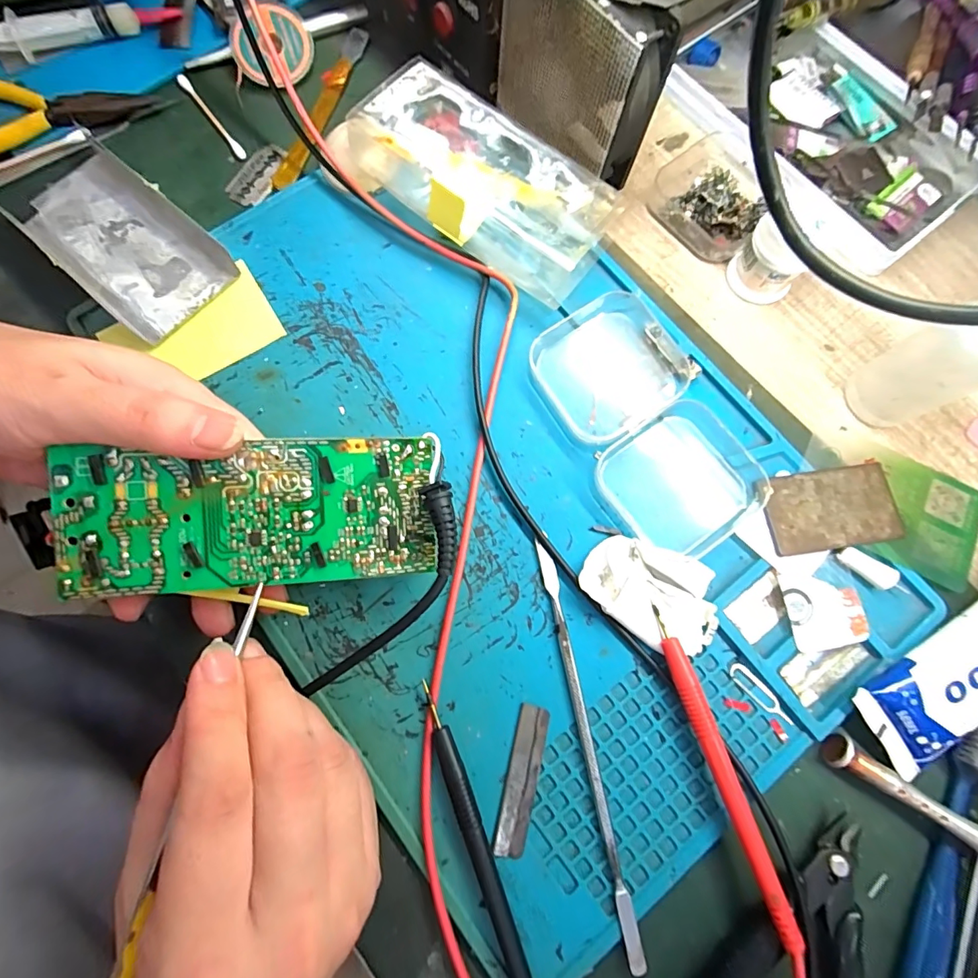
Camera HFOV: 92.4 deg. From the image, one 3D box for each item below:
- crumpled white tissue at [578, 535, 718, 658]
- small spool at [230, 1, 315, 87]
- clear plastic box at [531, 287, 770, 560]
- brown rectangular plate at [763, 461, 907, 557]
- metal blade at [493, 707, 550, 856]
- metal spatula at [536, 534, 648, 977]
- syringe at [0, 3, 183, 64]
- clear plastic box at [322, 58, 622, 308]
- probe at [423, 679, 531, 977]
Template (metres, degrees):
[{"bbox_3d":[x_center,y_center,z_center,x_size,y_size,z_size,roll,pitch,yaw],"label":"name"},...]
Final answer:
[{"bbox_3d":[0.074,0.045,0.211,0.062,0.011,0.043,33,79,7],"label":"crumpled white tissue"},{"bbox_3d":[-0.129,-0.264,0.280,0.045,0.013,0.045,0,93,-3],"label":"small spool"},{"bbox_3d":[0.078,-0.033,0.231,0.071,0.008,0.131,-27,79,-7],"label":"clear plastic box"},{"bbox_3d":[0.160,0.009,0.221,0.061,0.004,0.037,-9,77,-3],"label":"brown rectangular plate"},{"bbox_3d":[0.014,0.121,0.196,0.013,0.004,0.057,13,77,2],"label":"metal blade"},{"bbox_3d":[0.041,0.104,0.200,0.007,0.006,0.169,-11,77,-3],"label":"metal spatula"},{"bbox_3d":[-0.246,-0.273,0.278,0.114,0.017,0.012,-18,78,-5],"label":"syringe"},{"bbox_3d":[-0.013,-0.162,0.245,0.157,0.040,0.060,32,79,7],"label":"clear plastic box"},{"bbox_3d":[-0.003,0.144,0.185,0.009,0.013,0.127,-20,78,-5],"label":"probe"}]

